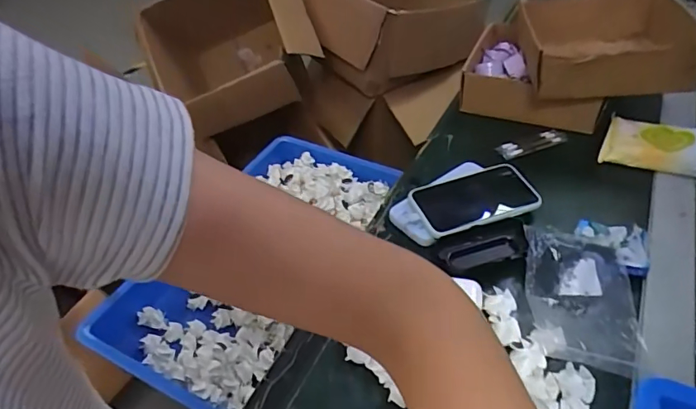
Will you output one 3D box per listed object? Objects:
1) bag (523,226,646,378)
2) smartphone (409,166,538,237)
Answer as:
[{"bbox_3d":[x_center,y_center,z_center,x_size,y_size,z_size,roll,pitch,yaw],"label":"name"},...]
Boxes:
[{"bbox_3d":[0.240,0.094,0.473,0.107,0.035,0.146,6,43,10],"label":"bag"},{"bbox_3d":[0.154,-0.009,0.574,0.150,0.014,0.086,-13,46,-11],"label":"smartphone"}]

